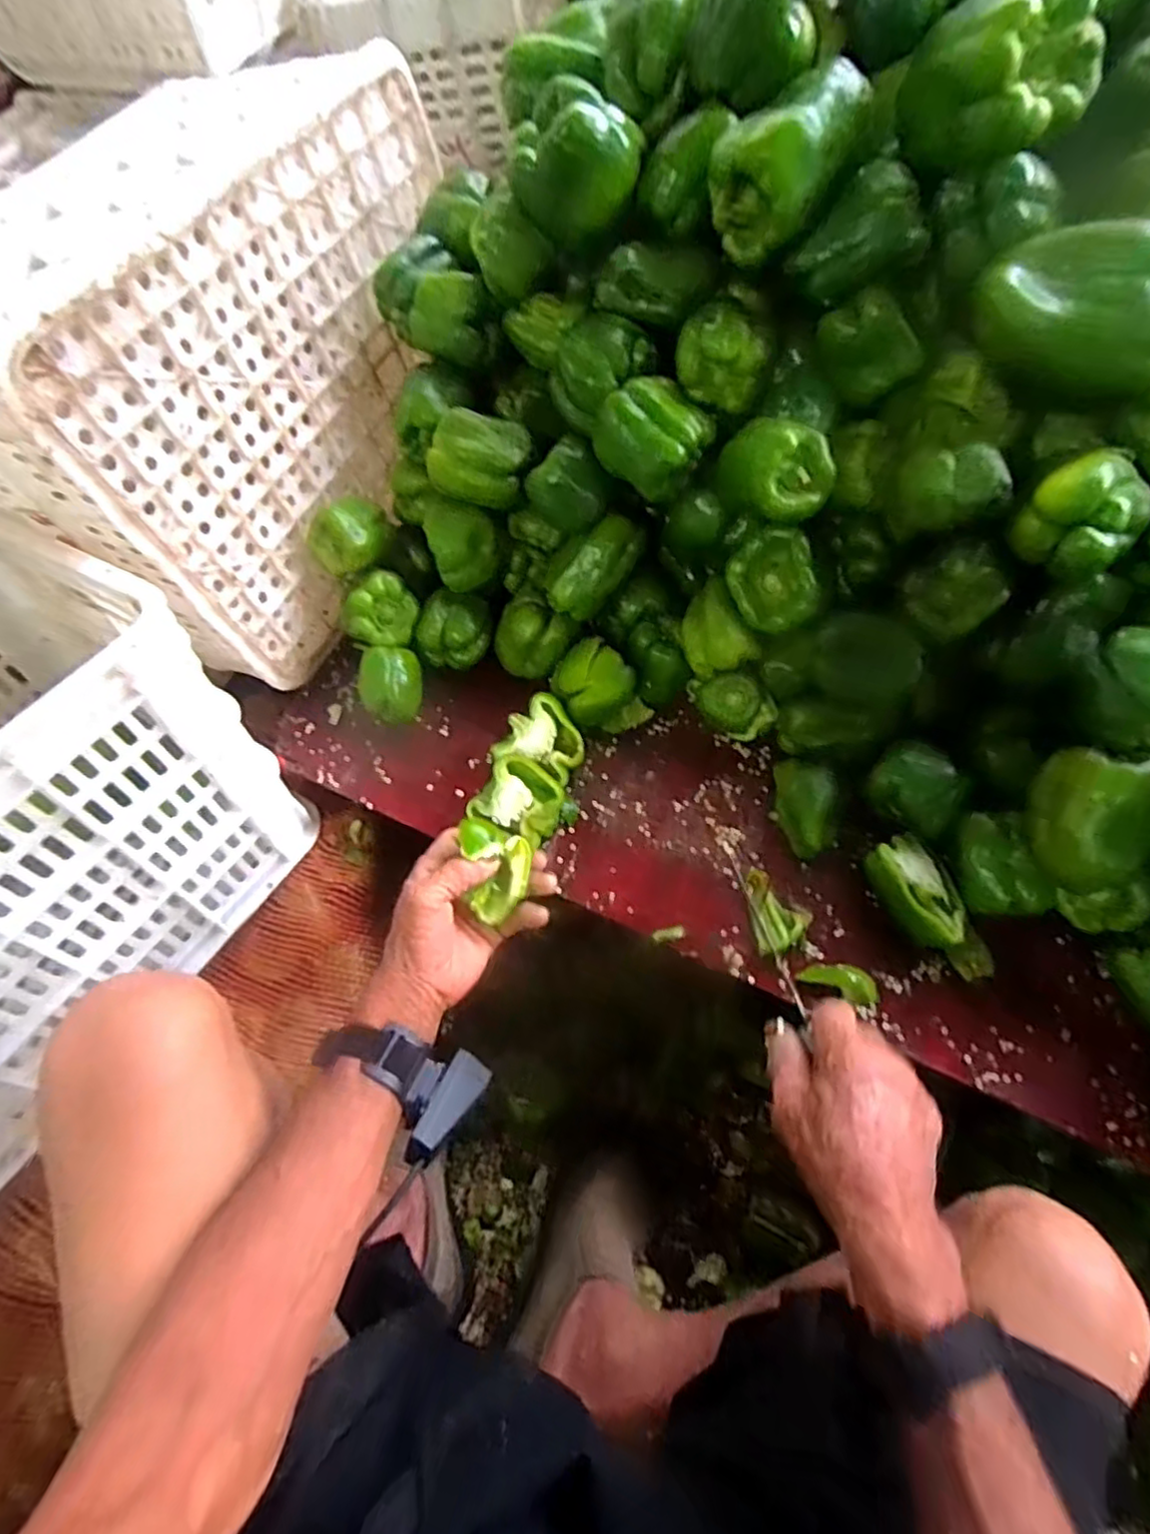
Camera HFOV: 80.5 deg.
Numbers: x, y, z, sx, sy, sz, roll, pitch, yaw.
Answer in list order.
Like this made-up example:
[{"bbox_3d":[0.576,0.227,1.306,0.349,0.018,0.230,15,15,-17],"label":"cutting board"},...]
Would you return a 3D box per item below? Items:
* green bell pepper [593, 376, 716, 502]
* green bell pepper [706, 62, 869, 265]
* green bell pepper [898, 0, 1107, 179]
[{"bbox_3d":[0.063,-0.252,0.532,0.075,0.071,0.069,-1,65,3],"label":"green bell pepper"},{"bbox_3d":[0.142,-0.408,0.463,0.089,0.076,0.087,16,67,11],"label":"green bell pepper"},{"bbox_3d":[0.252,-0.410,0.401,0.104,0.071,0.068,21,68,13],"label":"green bell pepper"}]

